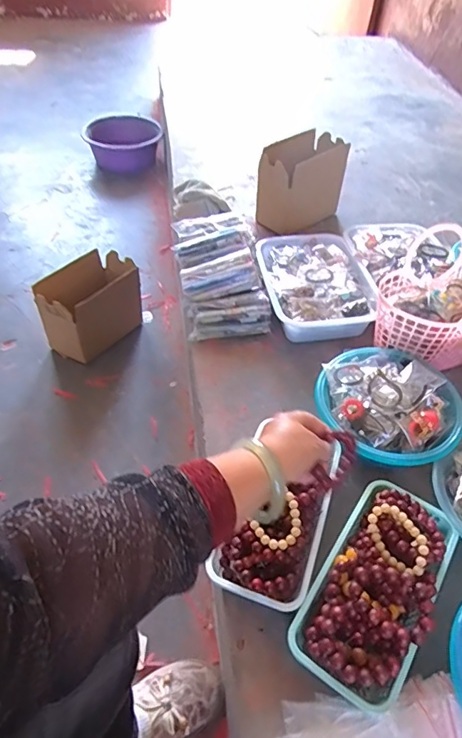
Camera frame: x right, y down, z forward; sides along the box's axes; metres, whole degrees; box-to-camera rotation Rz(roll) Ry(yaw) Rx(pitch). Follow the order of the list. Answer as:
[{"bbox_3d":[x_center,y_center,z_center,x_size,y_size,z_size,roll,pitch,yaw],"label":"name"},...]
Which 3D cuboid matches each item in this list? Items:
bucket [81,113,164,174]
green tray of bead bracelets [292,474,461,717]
[{"bbox_3d":[-0.368,-0.774,1.664,0.253,0.139,0.227,-6,48,-8],"label":"bucket"},{"bbox_3d":[0.186,0.251,0.585,0.125,0.083,0.253,28,52,21],"label":"green tray of bead bracelets"}]

